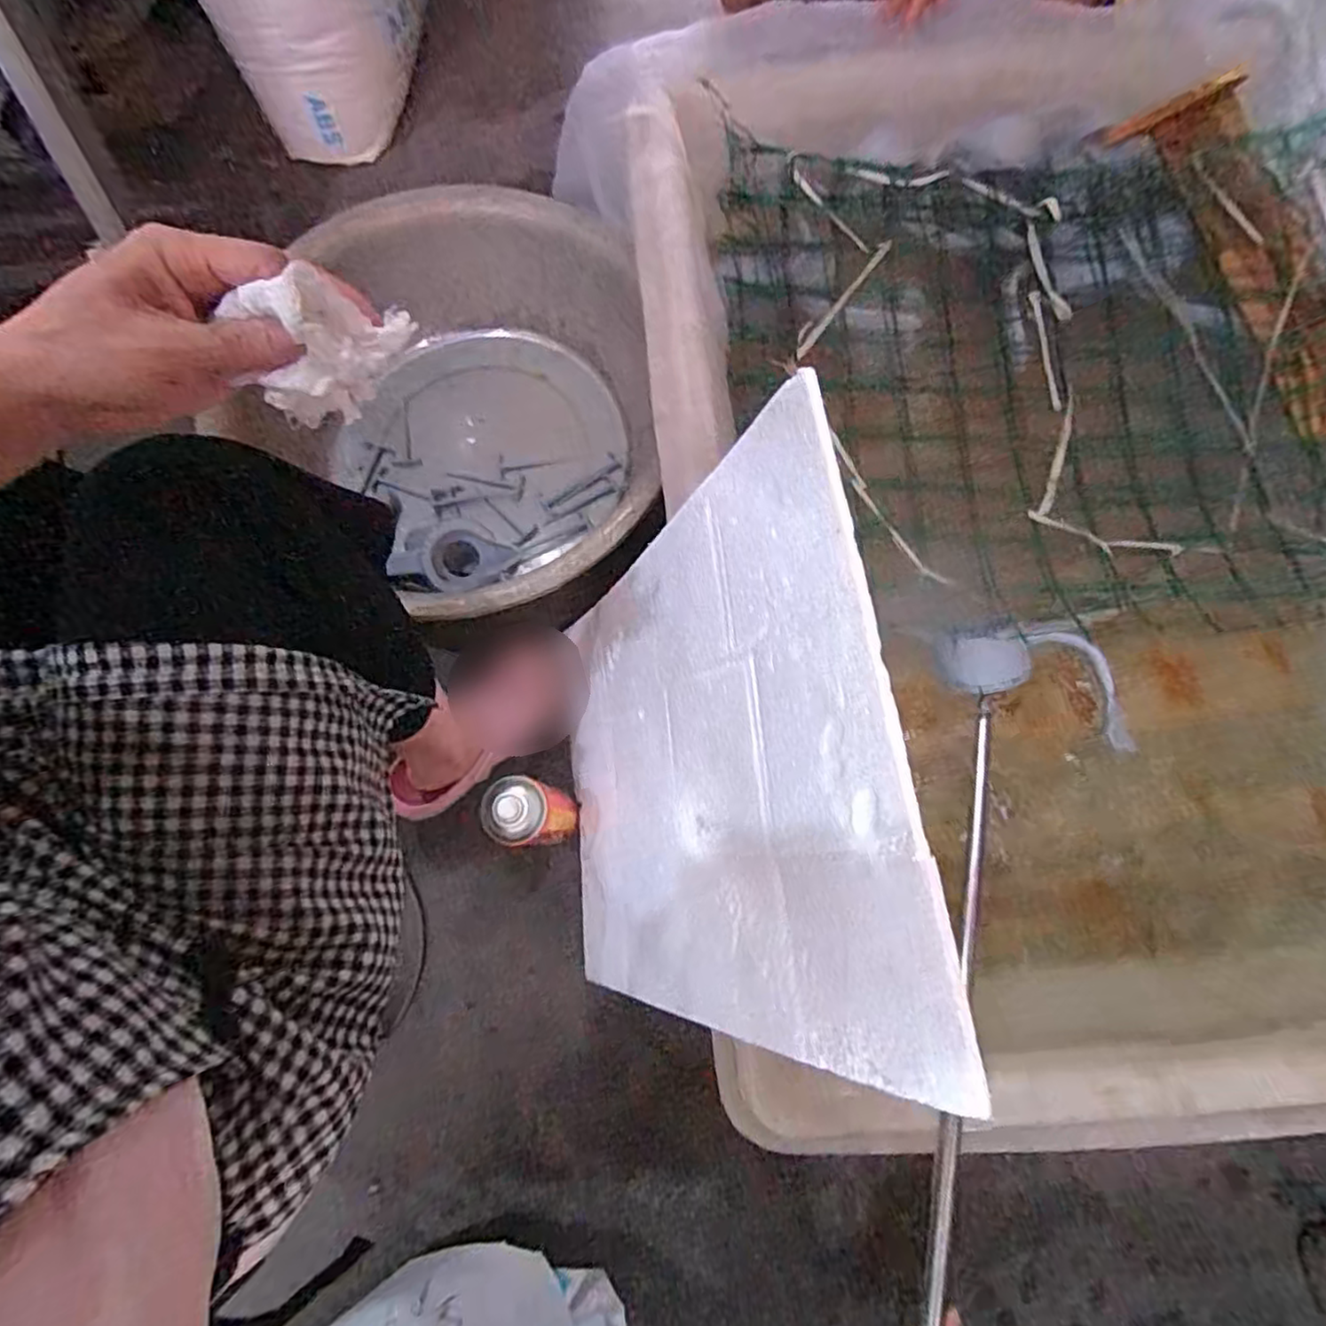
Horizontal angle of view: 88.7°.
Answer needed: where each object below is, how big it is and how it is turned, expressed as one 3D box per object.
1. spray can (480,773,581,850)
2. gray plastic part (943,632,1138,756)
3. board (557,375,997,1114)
[{"bbox_3d":[-0.133,0.158,0.715,0.062,0.211,0.063,0,76,1],"label":"spray can"},{"bbox_3d":[0.364,0.011,0.645,0.196,0.042,0.079,21,78,6],"label":"gray plastic part"},{"bbox_3d":[0.012,0.093,0.578,0.018,0.513,0.400,0,73,-26],"label":"board"}]

